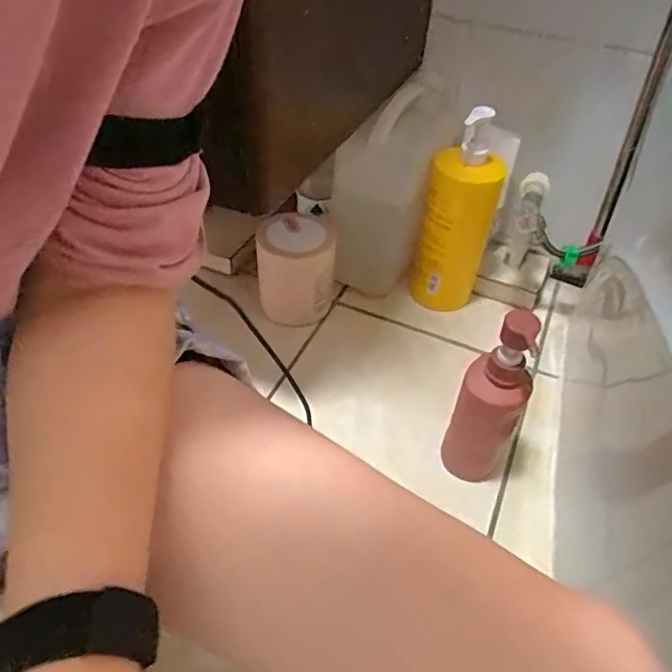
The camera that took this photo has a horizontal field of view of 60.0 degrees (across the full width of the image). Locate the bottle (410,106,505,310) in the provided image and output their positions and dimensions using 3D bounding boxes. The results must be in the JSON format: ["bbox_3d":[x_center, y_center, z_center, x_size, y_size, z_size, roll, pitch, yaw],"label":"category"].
[{"bbox_3d":[0.163,-0.167,0.789,0.091,0.275,0.089,11,45,7],"label":"bottle"}]

